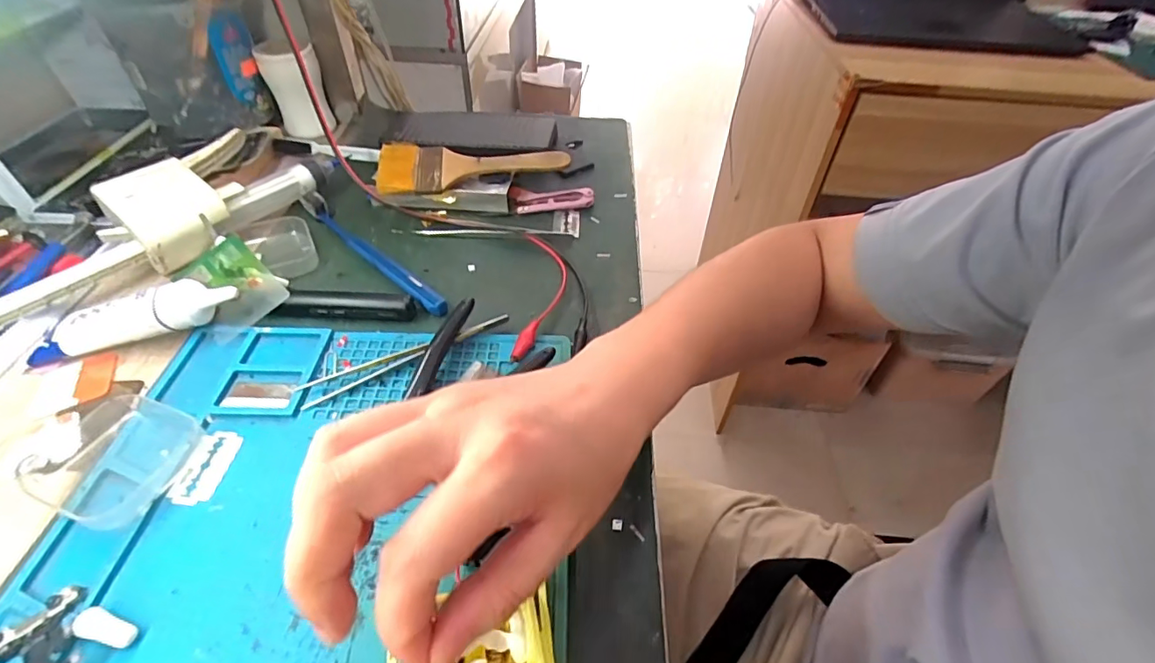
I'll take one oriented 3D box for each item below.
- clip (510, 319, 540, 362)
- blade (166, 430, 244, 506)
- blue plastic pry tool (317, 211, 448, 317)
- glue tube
[{"bbox_3d":[-0.034,0.006,0.339,0.011,0.011,0.036,11,46,8],"label":"clip"},{"bbox_3d":[-0.199,0.072,0.277,0.022,0.004,0.042,8,46,-6],"label":"blade"},{"bbox_3d":[-0.157,-0.057,0.401,0.166,0.010,0.013,36,54,27],"label":"blue plastic pry tool"},{"bbox_3d":[-0.282,-0.009,0.329,0.124,0.022,0.027,-17,48,-2],"label":"glue tube"}]

